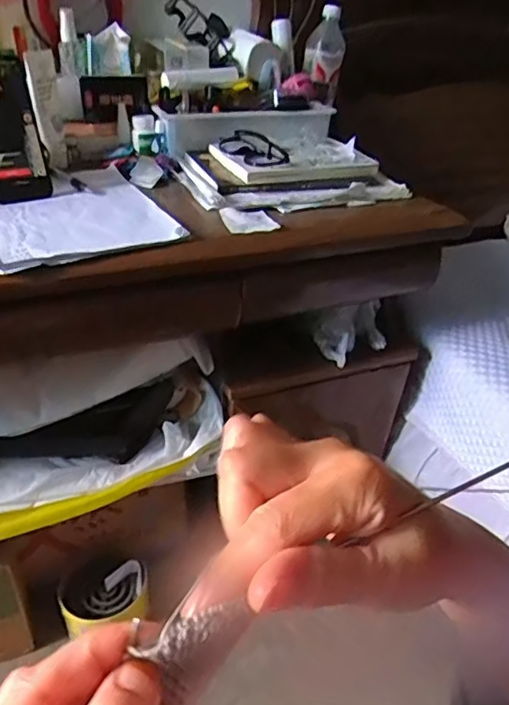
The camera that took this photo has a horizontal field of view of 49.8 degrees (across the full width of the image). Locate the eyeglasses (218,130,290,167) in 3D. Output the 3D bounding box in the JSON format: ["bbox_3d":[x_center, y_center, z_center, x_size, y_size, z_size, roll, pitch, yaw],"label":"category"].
[{"bbox_3d":[-0.006,-0.288,0.770,0.058,0.025,0.134,-12,36,-19],"label":"eyeglasses"}]

